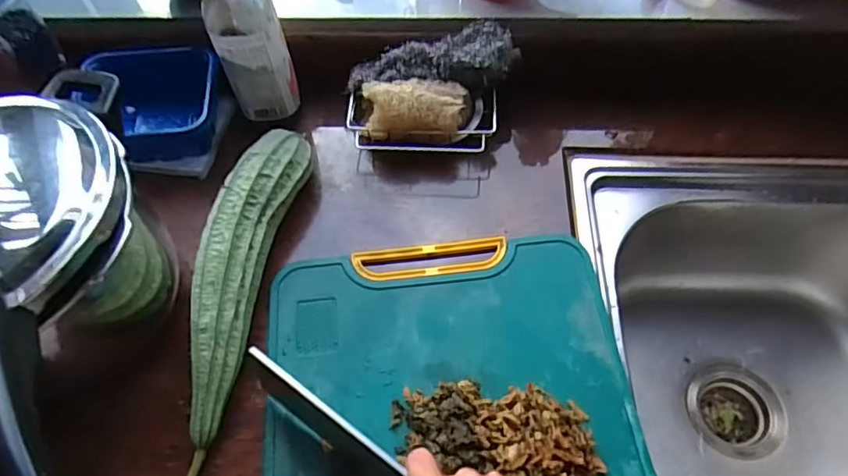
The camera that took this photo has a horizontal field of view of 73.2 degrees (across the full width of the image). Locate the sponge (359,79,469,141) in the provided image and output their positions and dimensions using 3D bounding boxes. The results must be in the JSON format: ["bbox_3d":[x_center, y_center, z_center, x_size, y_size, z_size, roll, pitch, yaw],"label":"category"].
[{"bbox_3d":[-0.009,-0.129,0.578,0.100,0.044,0.046,3,61,4],"label":"sponge"}]

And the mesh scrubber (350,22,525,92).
[{"bbox_3d":[0.008,-0.188,0.581,0.164,0.040,0.062,2,61,4],"label":"mesh scrubber"}]

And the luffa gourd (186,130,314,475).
[{"bbox_3d":[-0.169,0.033,0.500,0.063,0.055,0.300,8,62,7],"label":"luffa gourd"}]

